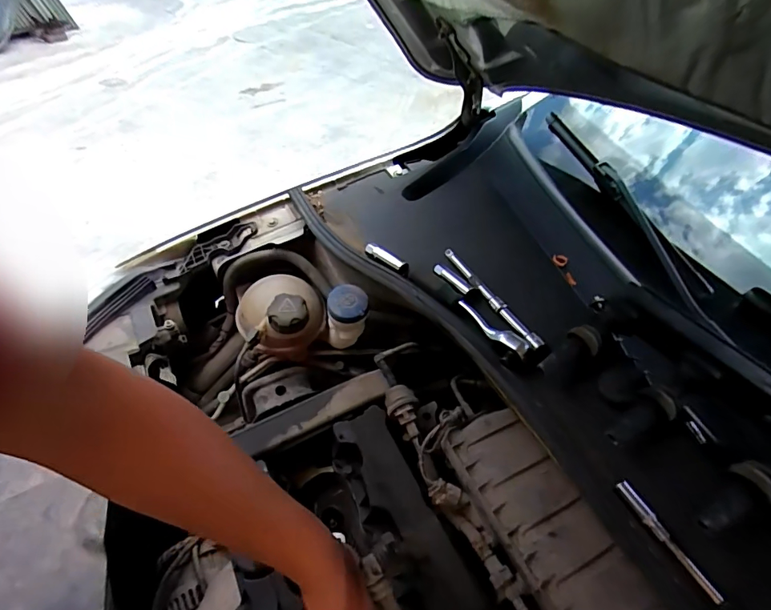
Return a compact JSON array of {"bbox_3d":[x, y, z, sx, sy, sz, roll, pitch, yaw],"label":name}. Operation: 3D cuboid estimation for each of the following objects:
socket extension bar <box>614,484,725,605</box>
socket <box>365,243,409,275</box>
[{"bbox_3d":[0.222,0.184,0.362,0.008,0.013,0.095,-18,53,-18],"label":"socket extension bar"},{"bbox_3d":[0.001,-0.064,0.621,0.075,0.017,0.014,37,57,25],"label":"socket"}]

